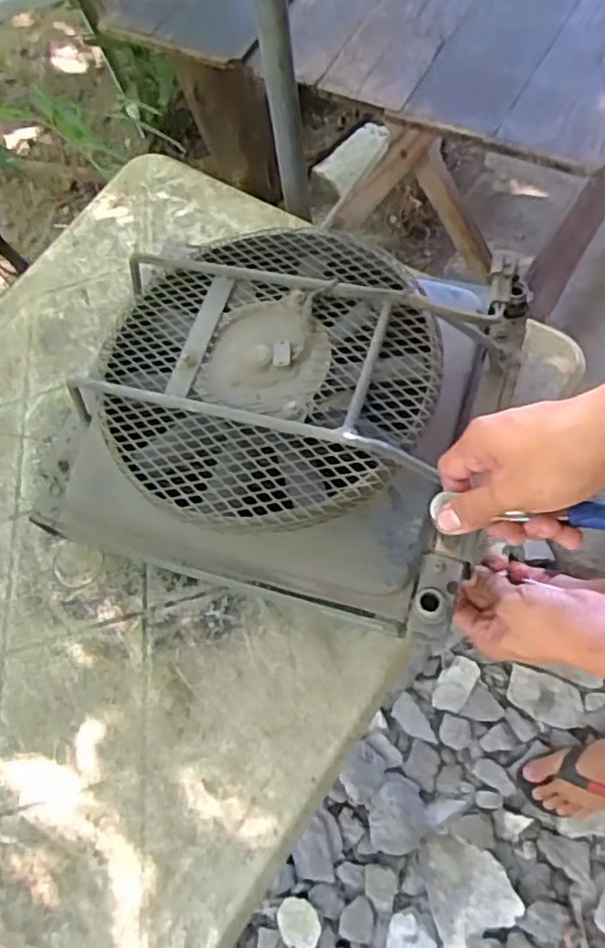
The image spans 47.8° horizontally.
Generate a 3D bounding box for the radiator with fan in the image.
[{"bbox_3d":[-0.022,-0.060,0.554,0.345,0.109,0.287,15,74,7],"label":"radiator with fan"}]

